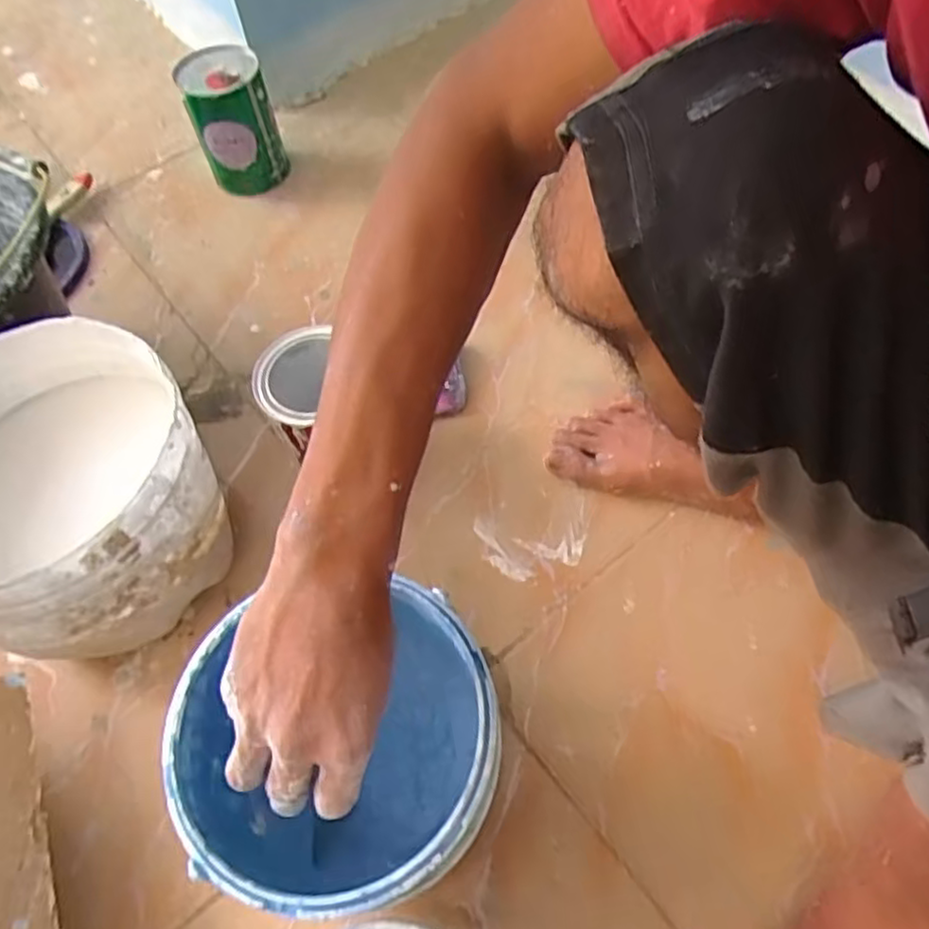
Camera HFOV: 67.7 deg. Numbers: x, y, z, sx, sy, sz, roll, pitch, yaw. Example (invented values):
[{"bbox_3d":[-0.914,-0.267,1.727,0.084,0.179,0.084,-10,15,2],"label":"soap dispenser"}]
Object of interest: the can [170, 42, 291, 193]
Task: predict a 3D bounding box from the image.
[{"bbox_3d":[-0.284,-0.422,0.860,0.096,0.150,0.089,-2,59,3],"label":"can"}]

